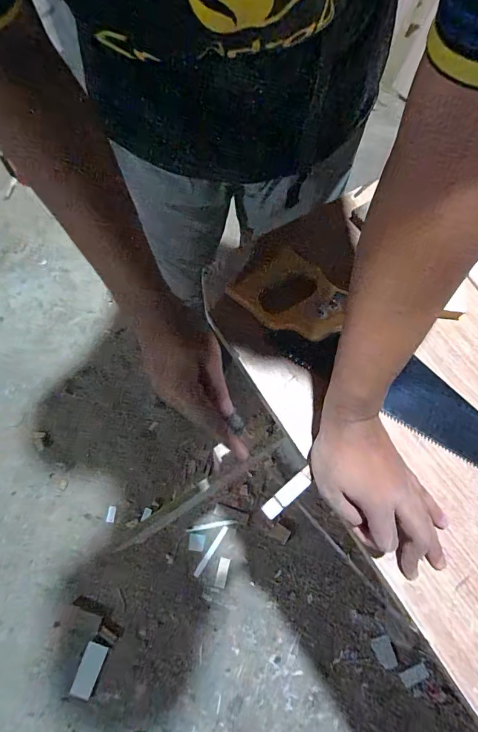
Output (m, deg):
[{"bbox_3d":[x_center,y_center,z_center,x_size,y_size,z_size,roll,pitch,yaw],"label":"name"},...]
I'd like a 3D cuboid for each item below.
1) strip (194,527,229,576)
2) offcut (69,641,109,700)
[{"bbox_3d":[-0.075,0.495,1.047,0.016,0.006,0.141,33,72,9],"label":"strip"},{"bbox_3d":[-0.365,0.739,0.951,0.049,0.018,0.107,18,70,4],"label":"offcut"}]

